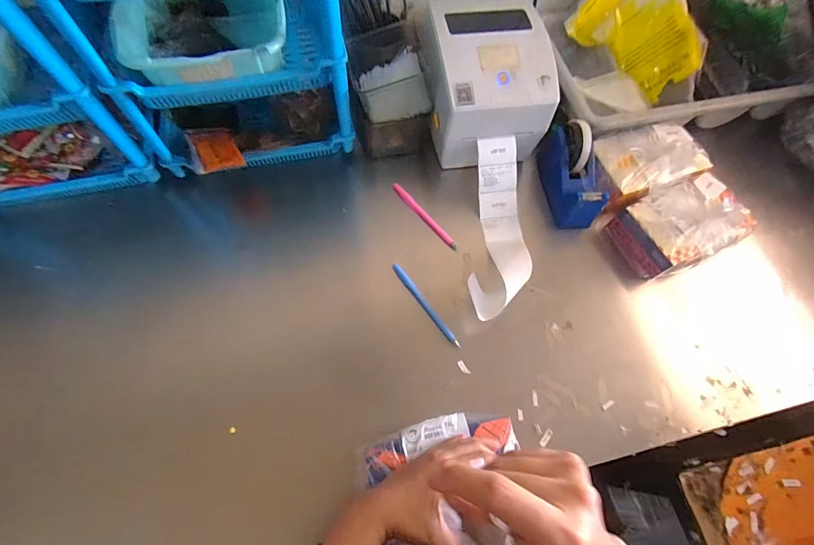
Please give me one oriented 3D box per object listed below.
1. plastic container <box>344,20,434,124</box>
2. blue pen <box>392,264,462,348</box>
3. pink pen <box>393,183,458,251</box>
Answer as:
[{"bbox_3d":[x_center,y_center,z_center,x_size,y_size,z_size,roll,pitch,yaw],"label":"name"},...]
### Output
[{"bbox_3d":[-0.031,-0.316,0.617,0.112,0.067,0.138,-14,68,-9],"label":"plastic container"},{"bbox_3d":[0.027,0.048,0.567,0.010,0.009,0.153,-34,73,-16],"label":"blue pen"},{"bbox_3d":[0.028,-0.094,0.644,0.016,0.014,0.157,-37,73,-17],"label":"pink pen"}]

